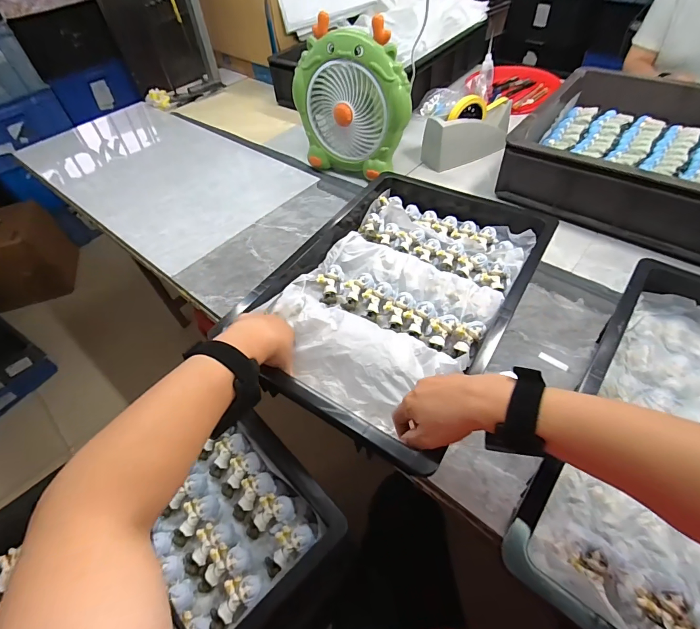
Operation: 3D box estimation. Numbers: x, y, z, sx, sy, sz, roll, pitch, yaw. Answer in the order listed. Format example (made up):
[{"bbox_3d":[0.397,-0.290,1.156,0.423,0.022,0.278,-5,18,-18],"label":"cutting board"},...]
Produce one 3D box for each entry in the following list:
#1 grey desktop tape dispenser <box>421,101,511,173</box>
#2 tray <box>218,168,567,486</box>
[{"bbox_3d":[0.255,-0.380,0.784,0.182,0.090,0.076,-19,52,-10],"label":"grey desktop tape dispenser"},{"bbox_3d":[0.071,-0.045,0.516,0.296,0.064,0.453,25,57,23],"label":"tray"}]

